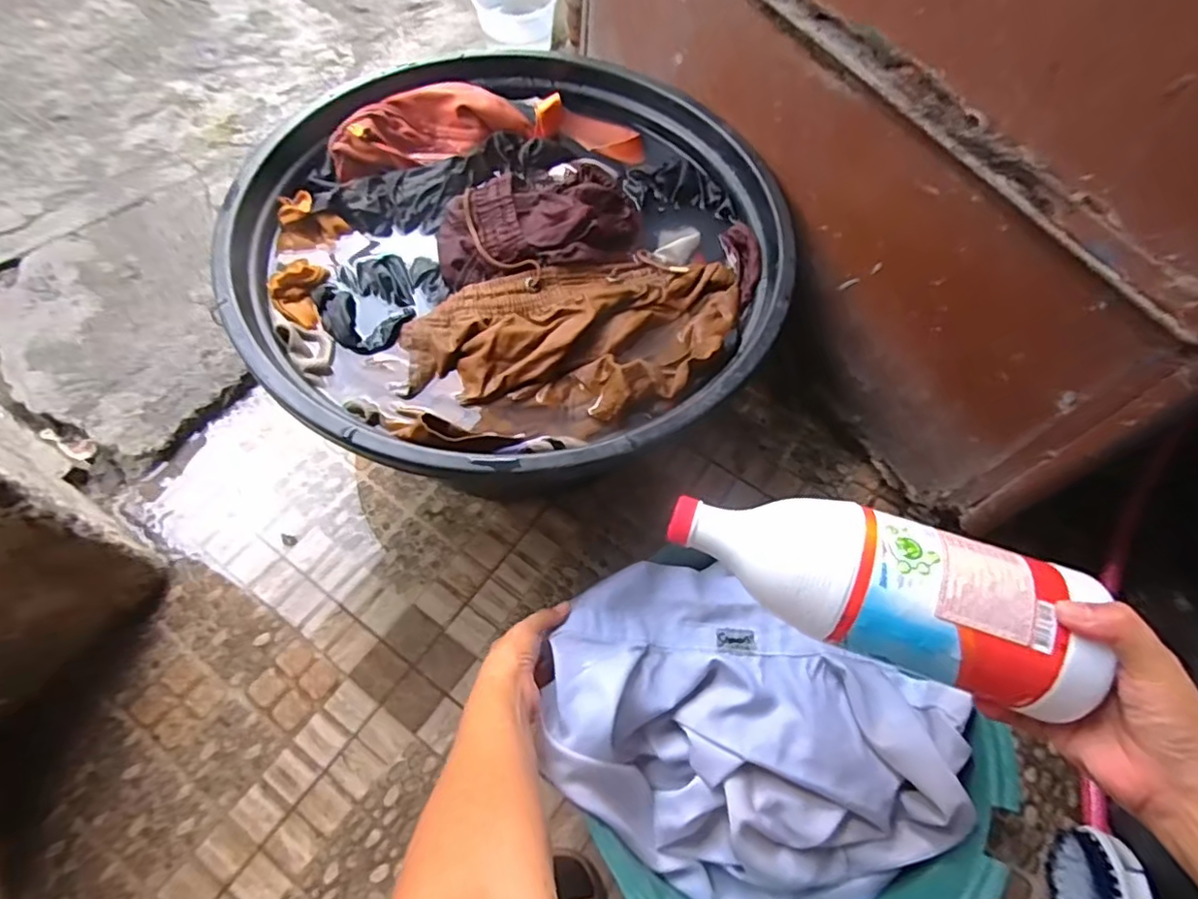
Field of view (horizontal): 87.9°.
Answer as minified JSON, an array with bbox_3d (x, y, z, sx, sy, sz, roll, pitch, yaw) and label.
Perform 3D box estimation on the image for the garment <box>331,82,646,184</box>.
[{"bbox_3d":[-0.126,-0.372,0.724,0.348,0.056,0.087,-9,63,-9],"label":"garment"}]

